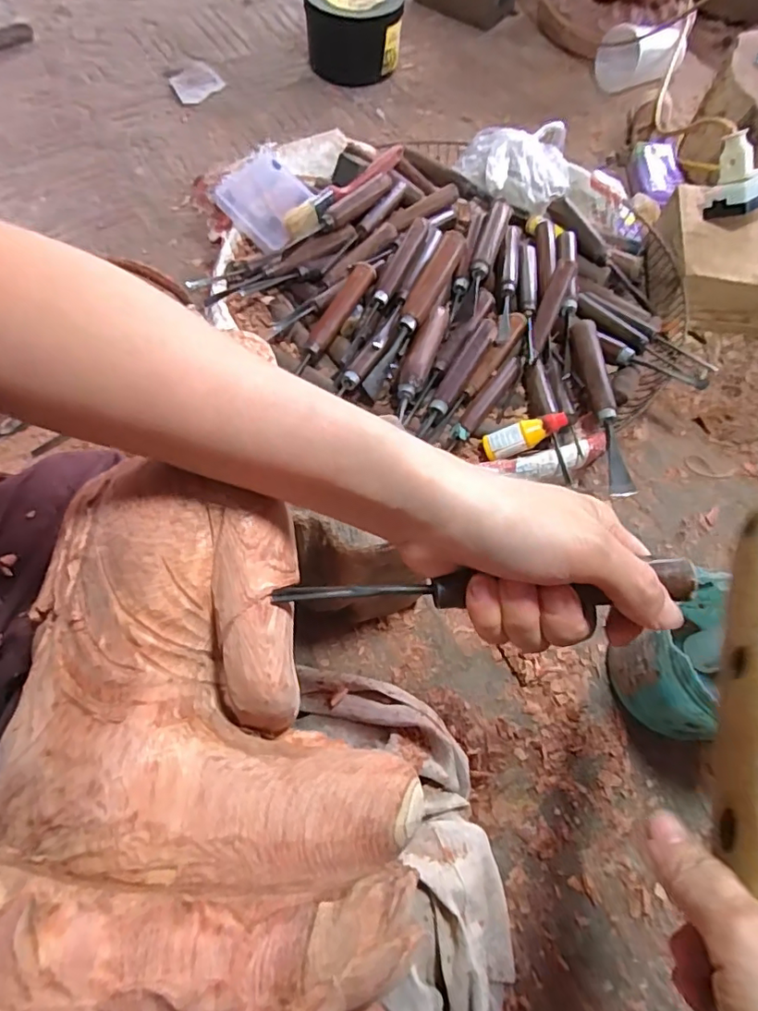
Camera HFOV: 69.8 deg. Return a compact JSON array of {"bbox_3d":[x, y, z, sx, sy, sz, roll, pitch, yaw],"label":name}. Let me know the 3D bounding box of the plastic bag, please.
[{"bbox_3d":[0.165,-0.402,0.645,0.123,0.039,0.120,0,64,-1],"label":"plastic bag"}]

